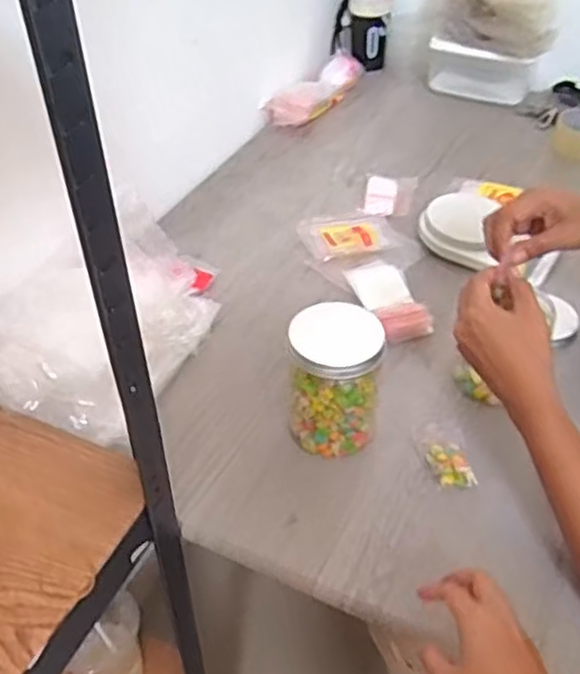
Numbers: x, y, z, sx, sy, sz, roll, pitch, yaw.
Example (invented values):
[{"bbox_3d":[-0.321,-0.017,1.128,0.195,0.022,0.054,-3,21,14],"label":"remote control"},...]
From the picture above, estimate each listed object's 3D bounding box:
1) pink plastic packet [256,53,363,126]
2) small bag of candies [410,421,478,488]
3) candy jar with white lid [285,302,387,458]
[{"bbox_3d":[0.060,-0.450,1.306,0.078,0.049,0.276,25,48,25],"label":"pink plastic packet"},{"bbox_3d":[0.152,0.114,0.707,0.047,0.008,0.082,-5,43,-4],"label":"small bag of candies"},{"bbox_3d":[0.042,0.046,0.695,0.085,0.129,0.080,0,42,0],"label":"candy jar with white lid"}]

